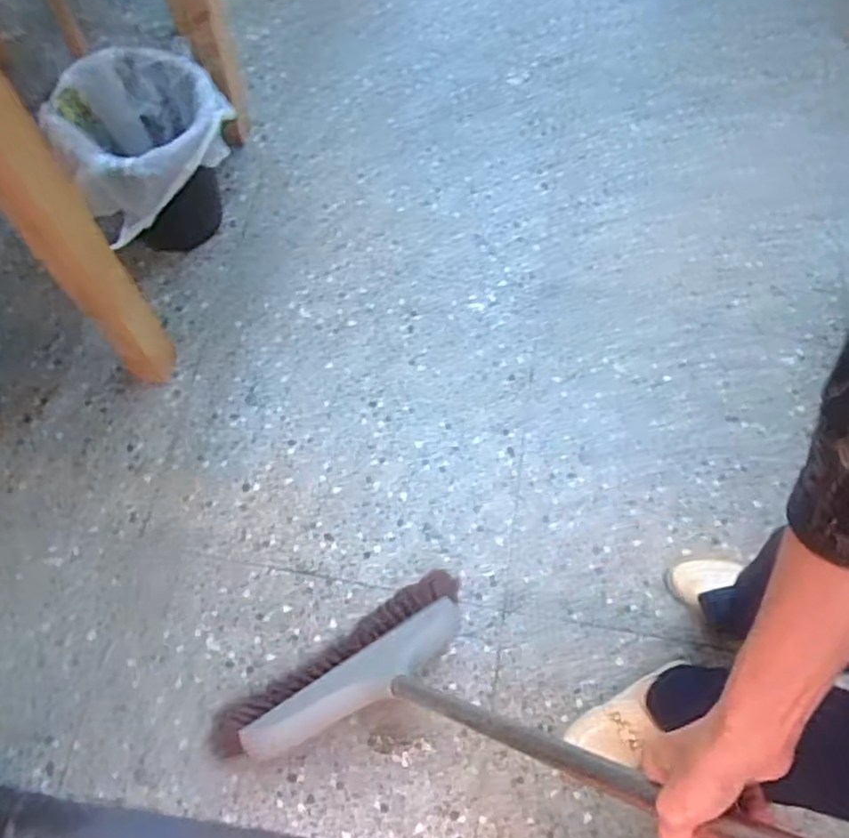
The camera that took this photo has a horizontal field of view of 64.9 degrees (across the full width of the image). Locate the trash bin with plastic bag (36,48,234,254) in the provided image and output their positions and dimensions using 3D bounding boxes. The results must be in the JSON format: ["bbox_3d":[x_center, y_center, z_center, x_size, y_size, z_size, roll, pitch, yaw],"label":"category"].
[{"bbox_3d":[-0.466,-0.448,1.173,0.267,0.296,0.227,-28,72,-13],"label":"trash bin with plastic bag"}]

